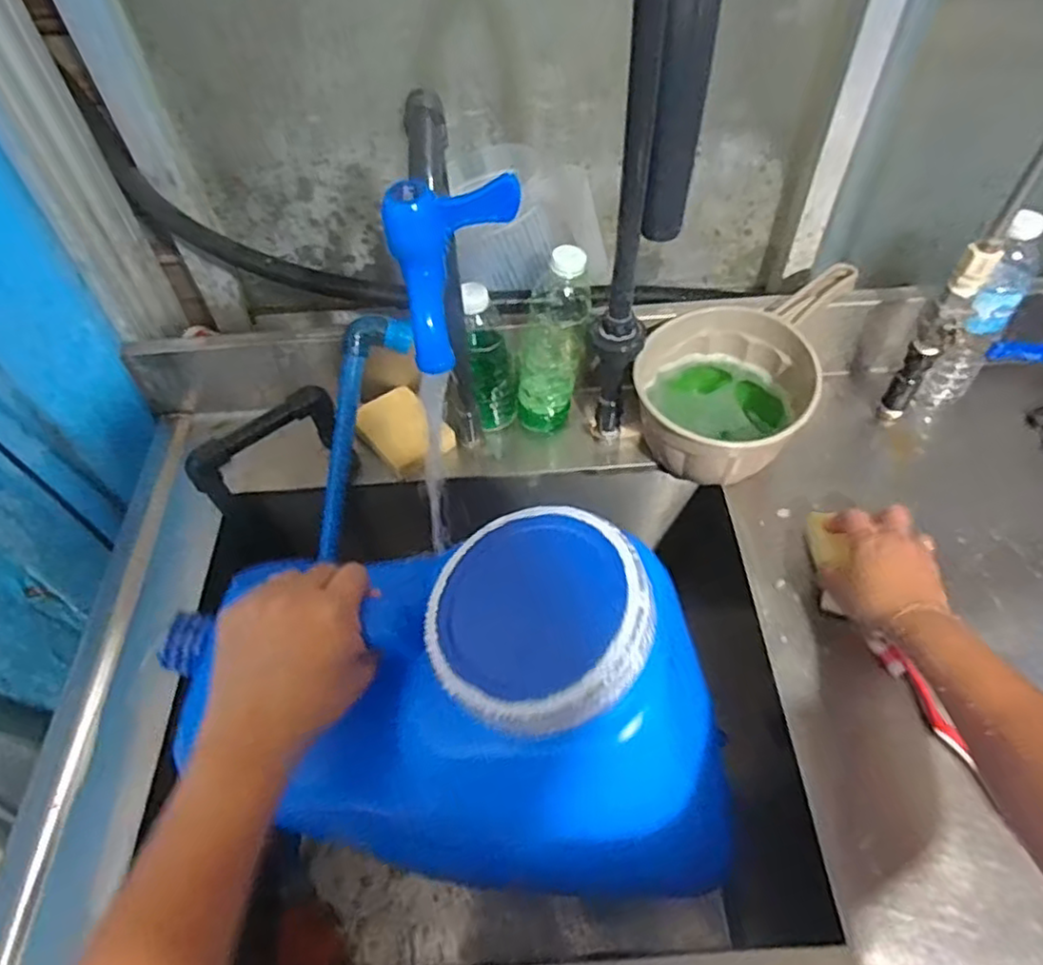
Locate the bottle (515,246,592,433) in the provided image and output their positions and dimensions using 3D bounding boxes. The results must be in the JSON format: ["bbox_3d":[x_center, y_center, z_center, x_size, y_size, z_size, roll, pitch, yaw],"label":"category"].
[{"bbox_3d":[0.029,-0.141,0.681,0.076,0.201,0.053,10,54,10],"label":"bottle"}]

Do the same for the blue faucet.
[{"bbox_3d":[-0.035,-0.112,0.339,0.062,0.080,0.062,-18,54,-11],"label":"blue faucet"}]

